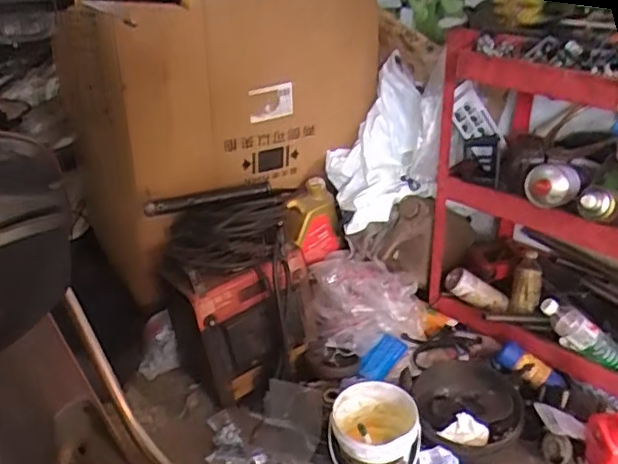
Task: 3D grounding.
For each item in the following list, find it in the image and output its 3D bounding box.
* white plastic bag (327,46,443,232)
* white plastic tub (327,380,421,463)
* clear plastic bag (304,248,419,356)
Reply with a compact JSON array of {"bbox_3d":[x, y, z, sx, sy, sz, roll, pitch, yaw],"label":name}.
[{"bbox_3d":[0.170,-0.195,1.487,0.256,0.337,0.196,-1,30,6],"label":"white plastic bag"},{"bbox_3d":[0.128,0.403,1.233,0.170,0.154,0.171,-3,30,2],"label":"white plastic tub"},{"bbox_3d":[0.131,0.173,1.525,0.251,0.179,0.170,13,34,27],"label":"clear plastic bag"}]

